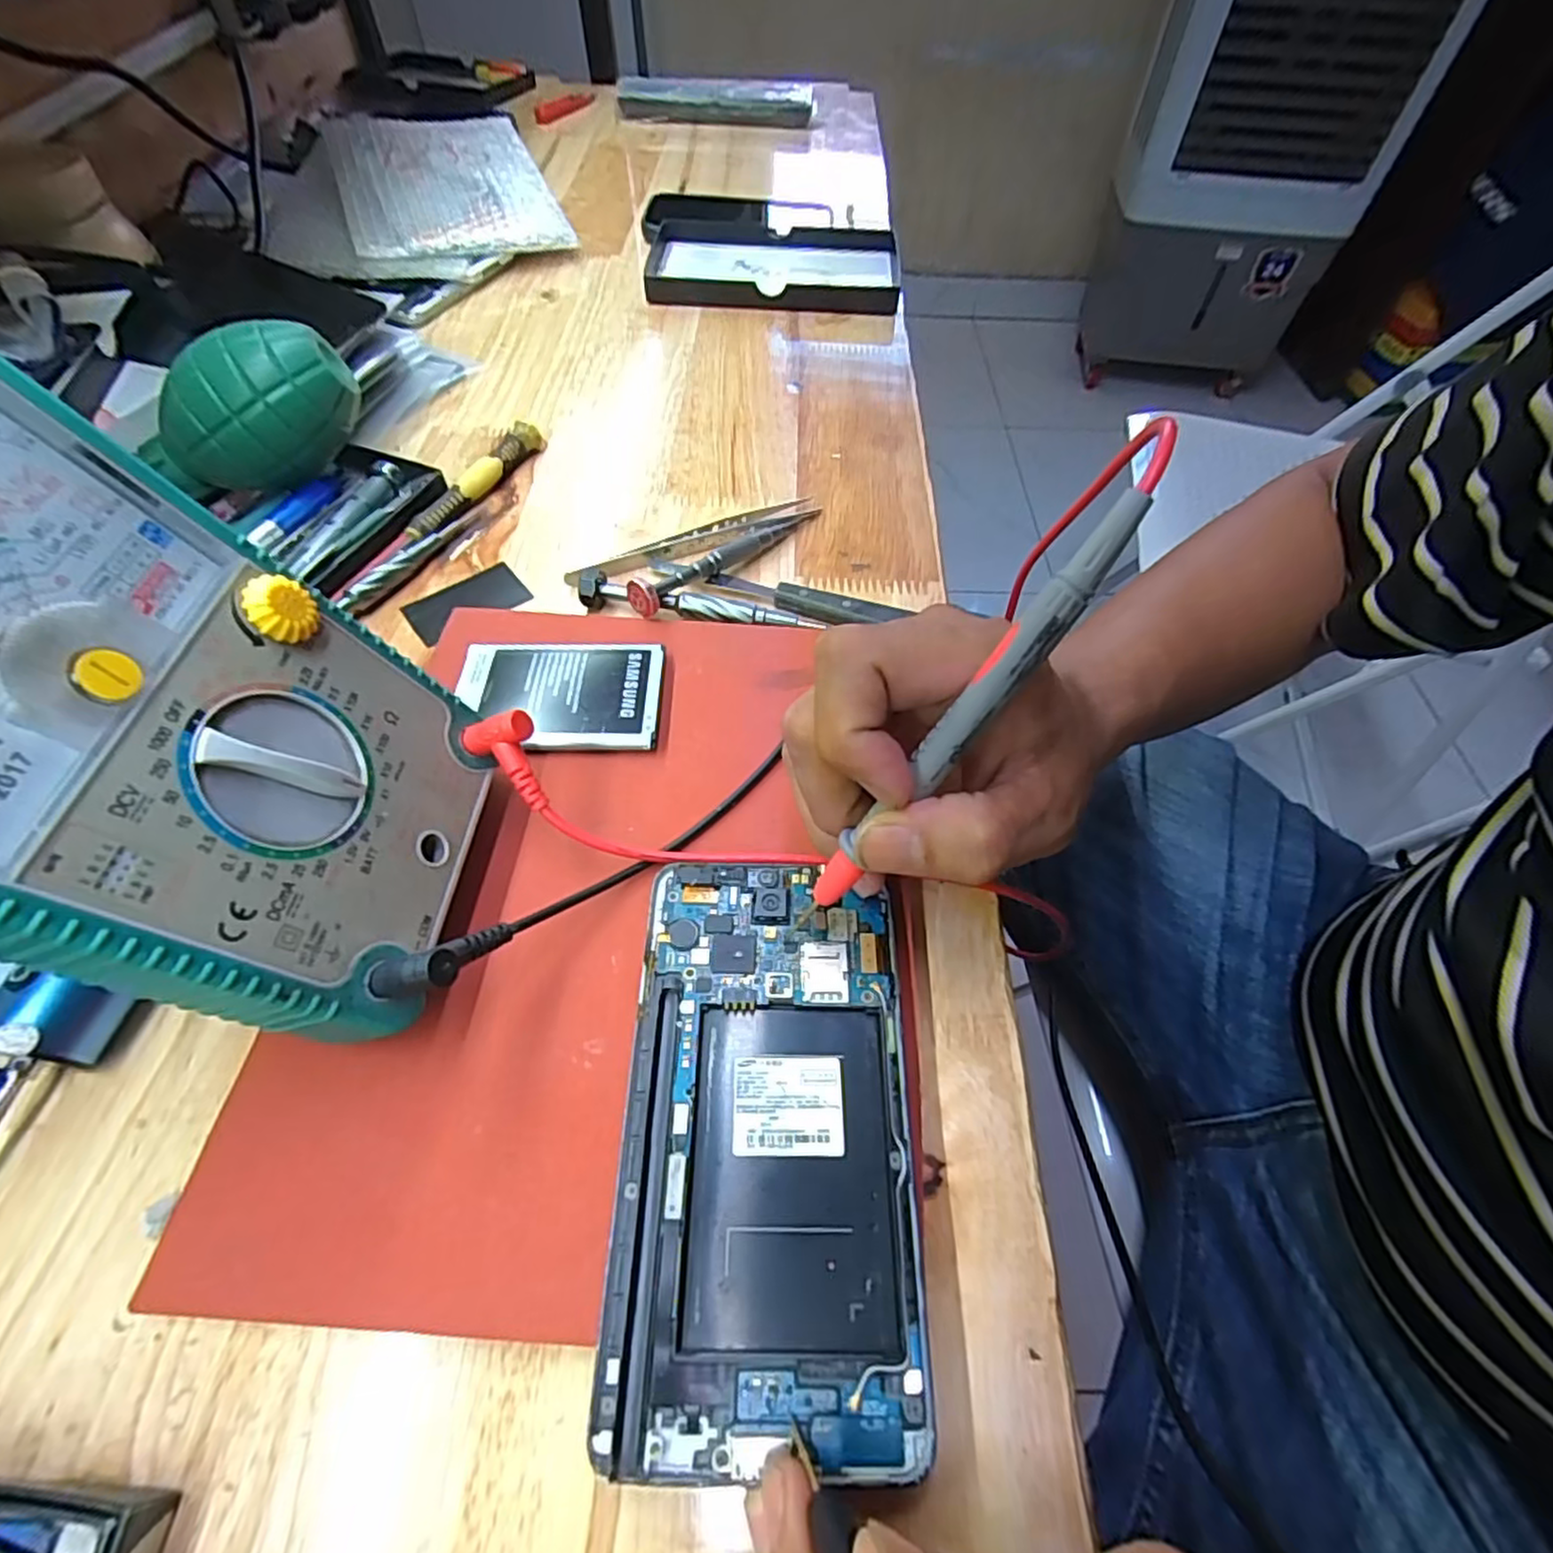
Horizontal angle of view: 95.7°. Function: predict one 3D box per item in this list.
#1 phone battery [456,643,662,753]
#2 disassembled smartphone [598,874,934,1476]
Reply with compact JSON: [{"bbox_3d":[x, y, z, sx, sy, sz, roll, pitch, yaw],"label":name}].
[{"bbox_3d":[-0.085,-0.032,0.276,0.079,0.008,0.050,1,55,-2],"label":"phone battery"},{"bbox_3d":[-0.002,0.092,0.194,0.077,0.007,0.145,2,55,-2],"label":"disassembled smartphone"}]

